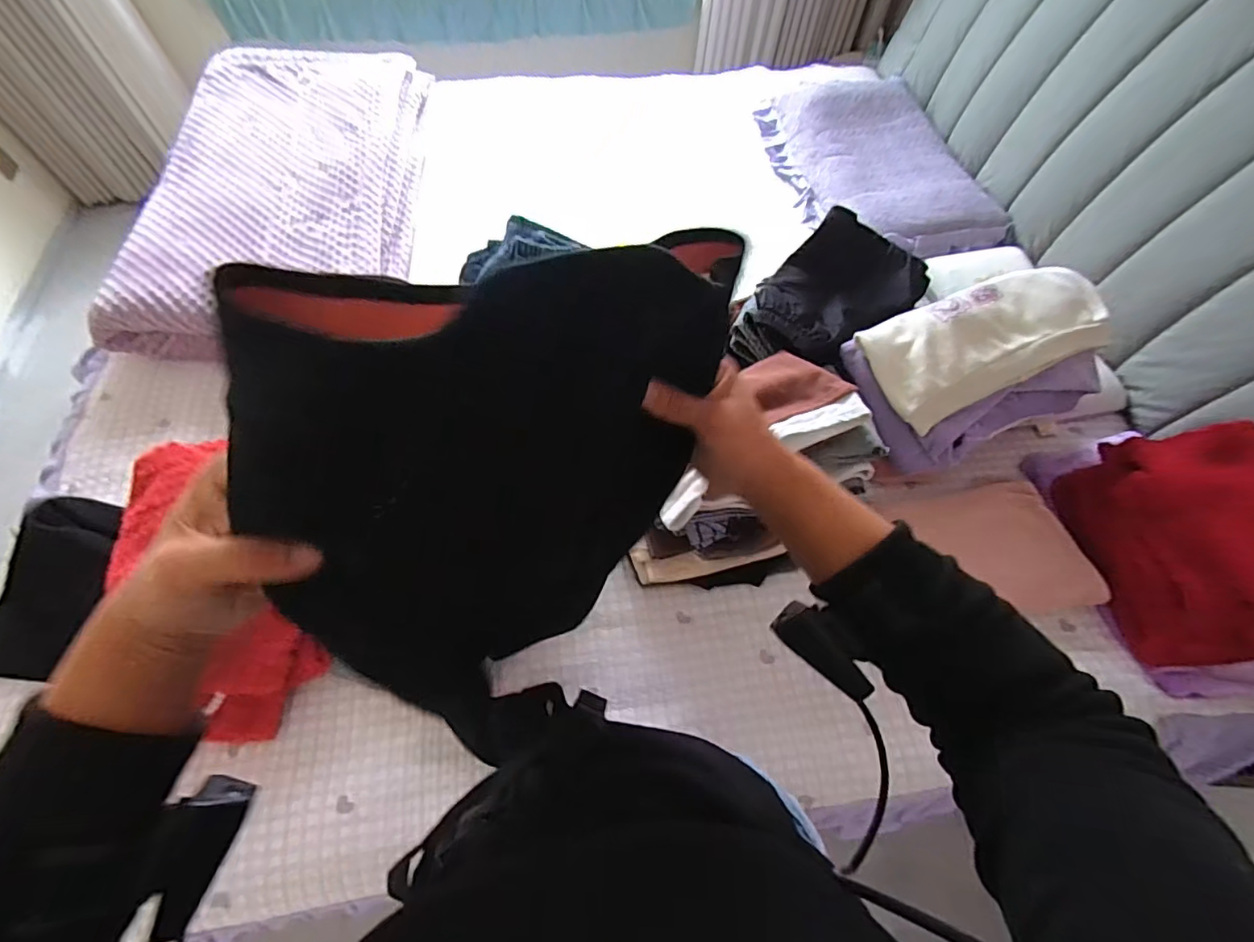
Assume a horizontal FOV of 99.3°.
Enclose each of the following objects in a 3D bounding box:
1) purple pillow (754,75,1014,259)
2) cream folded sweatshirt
[{"bbox_3d":[0.667,-0.849,1.467,0.469,0.106,0.741,-9,63,-6],"label":"purple pillow"},{"bbox_3d":[0.625,-0.232,0.920,0.414,0.086,0.191,-22,65,-12],"label":"cream folded sweatshirt"}]

